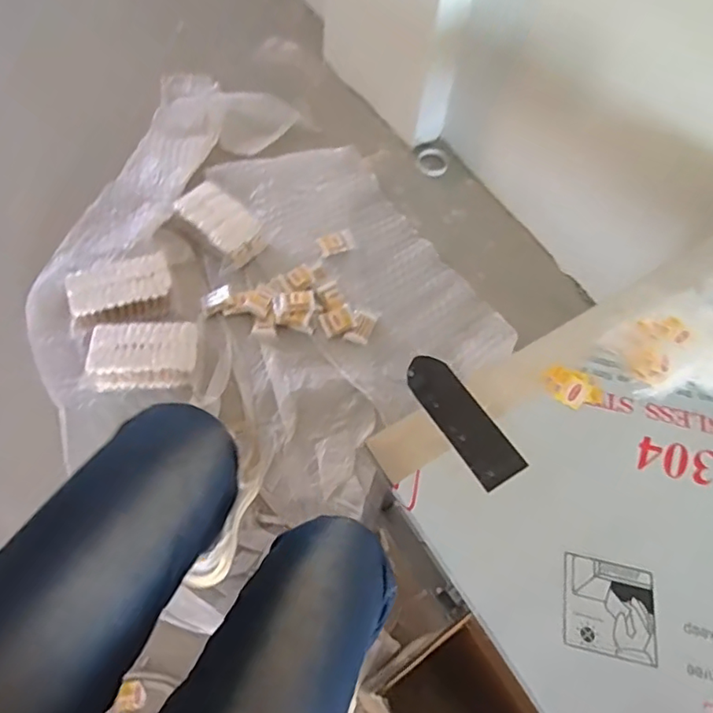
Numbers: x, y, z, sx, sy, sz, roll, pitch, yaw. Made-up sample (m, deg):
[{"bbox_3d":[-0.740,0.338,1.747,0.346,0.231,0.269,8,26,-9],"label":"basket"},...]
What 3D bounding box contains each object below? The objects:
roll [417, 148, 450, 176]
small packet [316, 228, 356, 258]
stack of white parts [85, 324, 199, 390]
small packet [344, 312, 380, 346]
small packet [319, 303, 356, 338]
[{"bbox_3d":[0.209,-0.527,1.508,0.083,0.017,0.100,23,62,7],"label":"roll"},{"bbox_3d":[-0.047,-0.273,1.334,0.087,0.007,0.058,-20,65,-15],"label":"small packet"},{"bbox_3d":[-0.423,-0.004,1.126,0.207,0.072,0.115,-4,62,-8],"label":"stack of white parts"},{"bbox_3d":[0.013,-0.065,1.237,0.049,0.011,0.086,25,62,8],"label":"small packet"},{"bbox_3d":[-0.041,-0.078,1.230,0.072,0.020,0.053,-21,66,-16],"label":"small packet"}]

